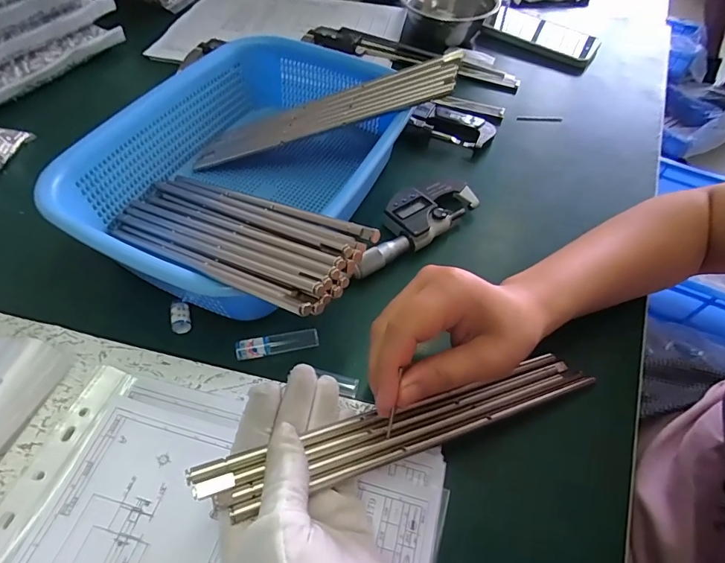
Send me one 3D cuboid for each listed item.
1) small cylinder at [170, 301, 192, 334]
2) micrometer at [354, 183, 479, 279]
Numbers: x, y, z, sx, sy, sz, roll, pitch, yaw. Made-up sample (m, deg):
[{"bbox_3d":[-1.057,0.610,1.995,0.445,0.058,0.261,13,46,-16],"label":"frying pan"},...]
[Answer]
[{"bbox_3d":[-0.134,0.026,0.324,0.014,0.017,0.018,-9,55,-10],"label":"small cylinder"},{"bbox_3d":[0.041,-0.053,0.377,0.135,0.020,0.052,-35,63,-25],"label":"micrometer"}]

